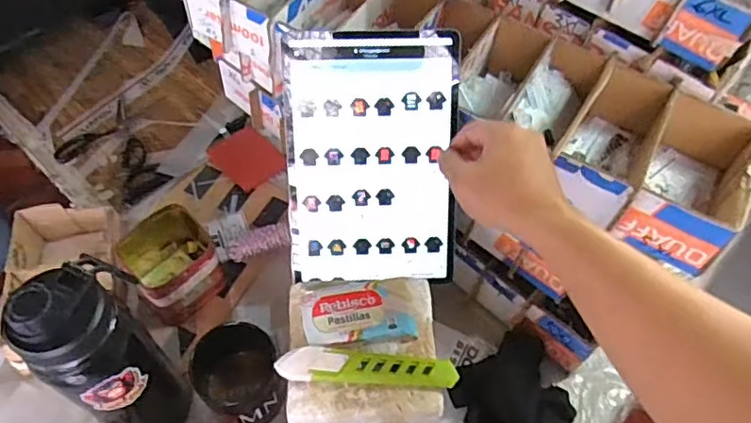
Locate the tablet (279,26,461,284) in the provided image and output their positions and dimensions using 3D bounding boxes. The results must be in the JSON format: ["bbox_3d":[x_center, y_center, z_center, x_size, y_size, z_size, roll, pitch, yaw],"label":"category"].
[{"bbox_3d":[-0.004,-0.048,0.557,0.159,0.240,0.010,-1,17,-1],"label":"tablet"}]

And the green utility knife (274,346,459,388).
[{"bbox_3d":[-0.007,0.138,0.514,0.158,0.015,0.028,3,53,-1],"label":"green utility knife"}]

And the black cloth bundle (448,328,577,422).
[{"bbox_3d":[0.129,0.199,0.590,0.164,0.059,0.102,-26,59,-21],"label":"black cloth bundle"}]

